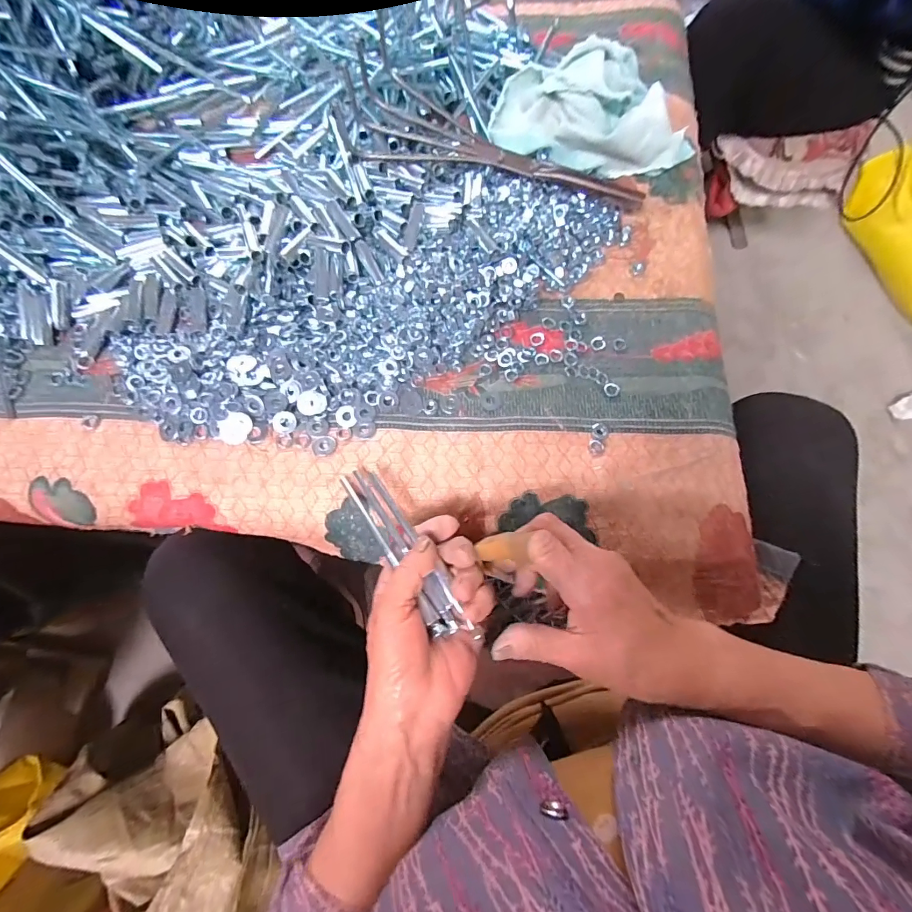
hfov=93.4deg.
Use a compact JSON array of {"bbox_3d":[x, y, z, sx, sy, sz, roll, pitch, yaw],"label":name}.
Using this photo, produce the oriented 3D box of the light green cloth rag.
[{"bbox_3d":[0.141,-0.343,0.428,0.206,0.074,0.096,6,75,-1],"label":"light green cloth rag"}]

